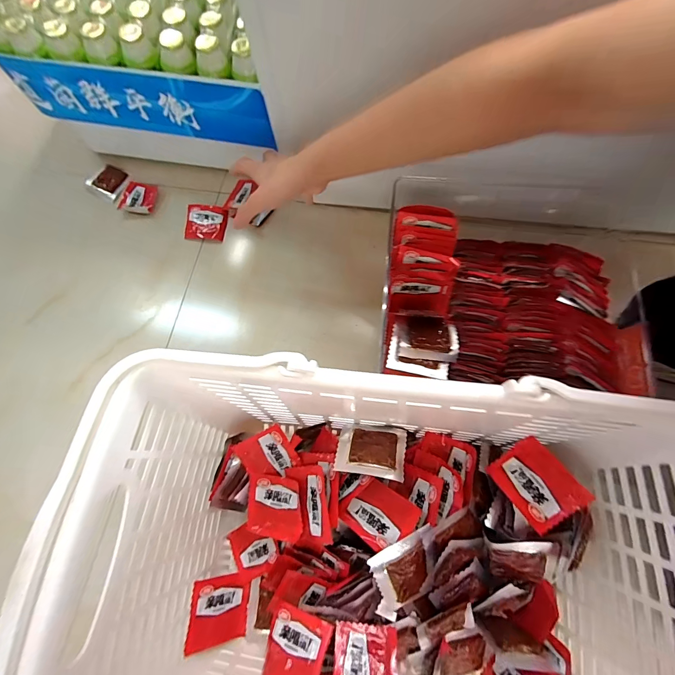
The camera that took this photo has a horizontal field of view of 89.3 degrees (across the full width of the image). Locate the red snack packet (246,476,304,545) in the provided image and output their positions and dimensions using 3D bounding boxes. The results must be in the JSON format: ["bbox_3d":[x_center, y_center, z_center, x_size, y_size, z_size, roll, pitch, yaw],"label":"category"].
[{"bbox_3d":[-0.068,0.185,0.373,0.069,0.005,0.059,-3,68,25],"label":"red snack packet"}]

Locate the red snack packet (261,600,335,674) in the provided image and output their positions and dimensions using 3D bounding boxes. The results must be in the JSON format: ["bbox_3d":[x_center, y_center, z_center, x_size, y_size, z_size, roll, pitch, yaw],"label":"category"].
[{"bbox_3d":[-0.043,0.308,0.339,0.065,0.014,0.060,-3,44,30],"label":"red snack packet"}]

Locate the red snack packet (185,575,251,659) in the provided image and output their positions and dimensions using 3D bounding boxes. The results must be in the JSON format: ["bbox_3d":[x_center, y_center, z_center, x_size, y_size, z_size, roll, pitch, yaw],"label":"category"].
[{"bbox_3d":[-0.125,0.295,0.370,0.008,0.072,0.059,-24,56,33],"label":"red snack packet"}]

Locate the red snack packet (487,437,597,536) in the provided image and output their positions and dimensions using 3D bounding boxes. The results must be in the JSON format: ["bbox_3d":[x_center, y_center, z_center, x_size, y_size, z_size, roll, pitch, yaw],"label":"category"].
[{"bbox_3d":[0.189,0.137,0.321,0.056,0.013,0.069,-36,78,-9],"label":"red snack packet"}]

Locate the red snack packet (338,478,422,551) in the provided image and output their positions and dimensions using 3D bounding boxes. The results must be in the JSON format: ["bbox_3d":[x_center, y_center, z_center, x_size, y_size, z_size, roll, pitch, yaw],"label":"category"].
[{"bbox_3d":[0.042,0.179,0.346,0.068,0.010,0.056,30,86,23],"label":"red snack packet"}]

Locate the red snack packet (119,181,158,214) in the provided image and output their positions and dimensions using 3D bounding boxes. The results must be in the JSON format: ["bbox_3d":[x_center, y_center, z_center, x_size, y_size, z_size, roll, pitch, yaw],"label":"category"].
[{"bbox_3d":[-0.340,-0.239,0.580,0.056,0.022,0.067,-3,75,-1],"label":"red snack packet"}]

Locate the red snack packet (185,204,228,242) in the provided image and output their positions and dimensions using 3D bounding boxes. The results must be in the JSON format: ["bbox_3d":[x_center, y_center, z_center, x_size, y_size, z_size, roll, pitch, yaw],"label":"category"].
[{"bbox_3d":[-0.215,-0.190,0.563,0.066,0.016,0.058,9,75,2],"label":"red snack packet"}]

